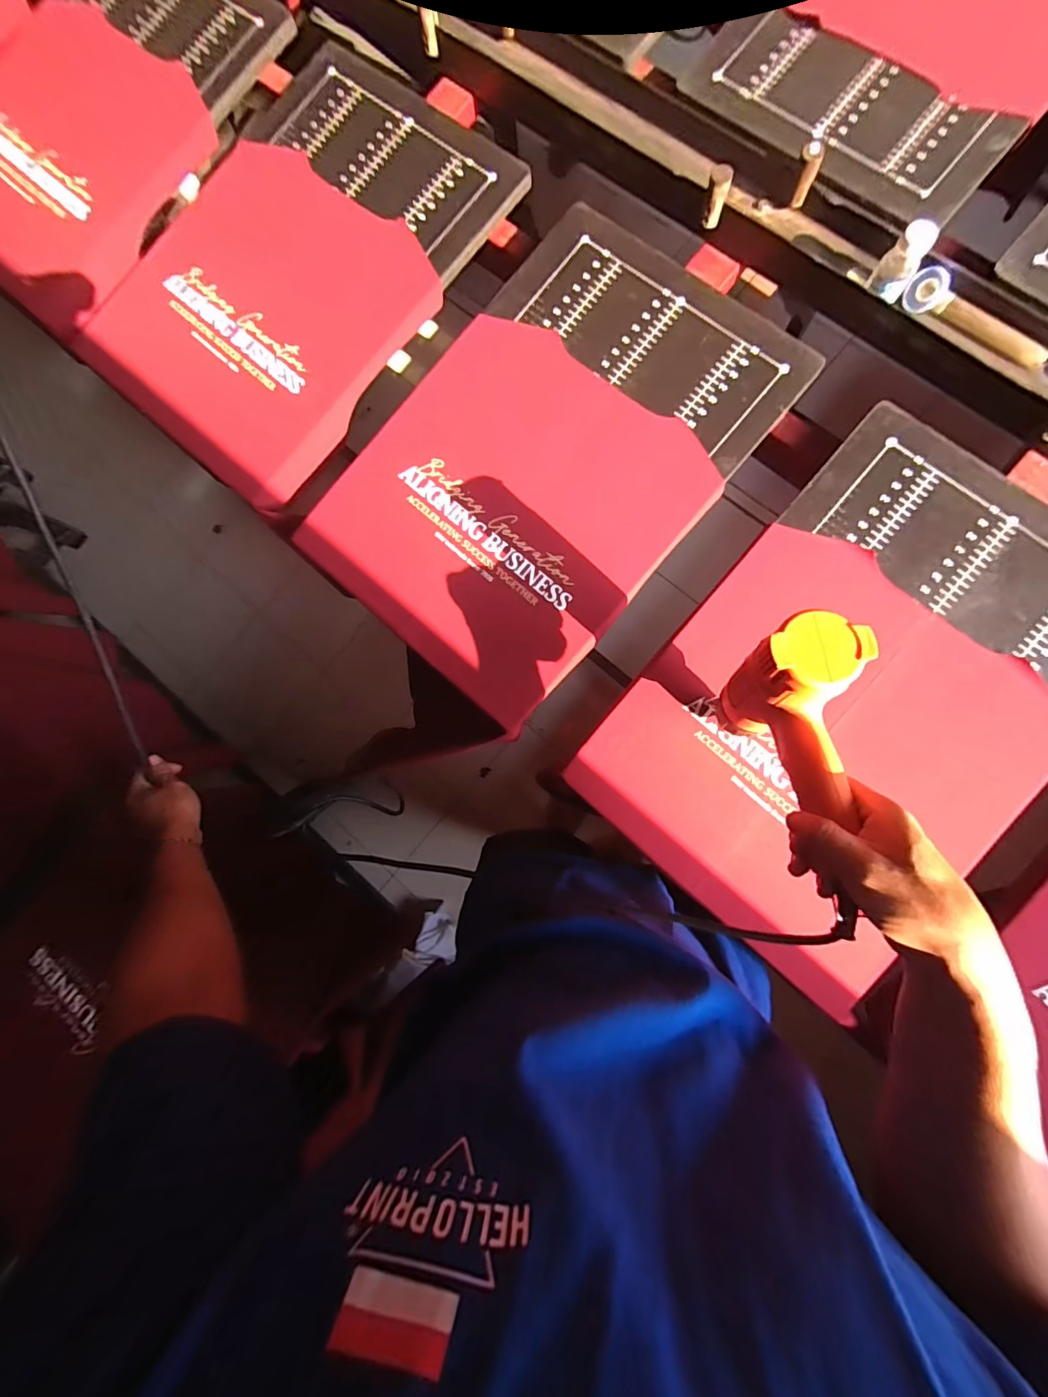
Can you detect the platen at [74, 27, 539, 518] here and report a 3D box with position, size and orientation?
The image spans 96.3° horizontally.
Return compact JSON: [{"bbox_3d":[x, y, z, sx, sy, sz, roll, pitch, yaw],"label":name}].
[{"bbox_3d":[-0.332,-0.621,0.682,0.426,0.054,0.596,41,89,8],"label":"platen"}]

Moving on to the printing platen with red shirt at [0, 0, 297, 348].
[{"bbox_3d":[-0.701,-0.928,0.750,0.462,0.060,0.581,37,89,7],"label":"printing platen with red shirt"}]

